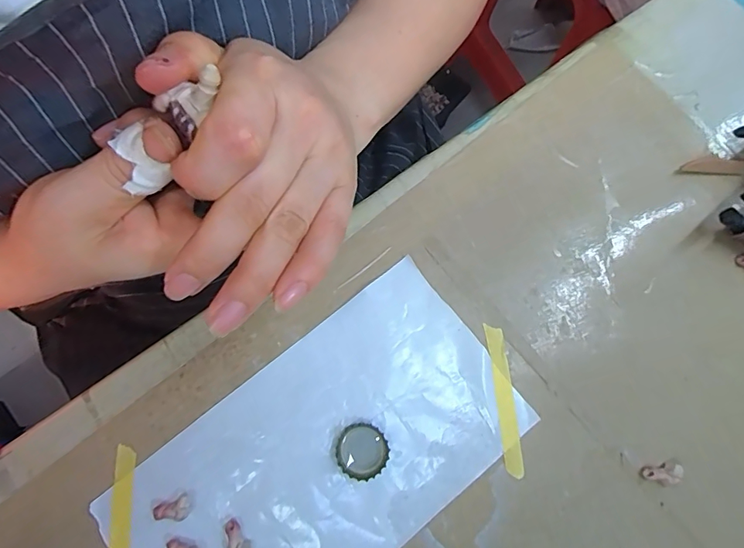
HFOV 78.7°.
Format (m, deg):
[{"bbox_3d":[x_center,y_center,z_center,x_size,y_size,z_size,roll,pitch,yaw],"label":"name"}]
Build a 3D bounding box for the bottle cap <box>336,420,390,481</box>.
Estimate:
[{"bbox_3d":[-0.006,0.096,0.246,0.028,0.006,0.028,0,76,0],"label":"bottle cap"}]

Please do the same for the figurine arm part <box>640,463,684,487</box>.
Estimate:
[{"bbox_3d":[0.157,0.107,0.245,0.017,0.008,0.012,13,76,3],"label":"figurine arm part"}]

